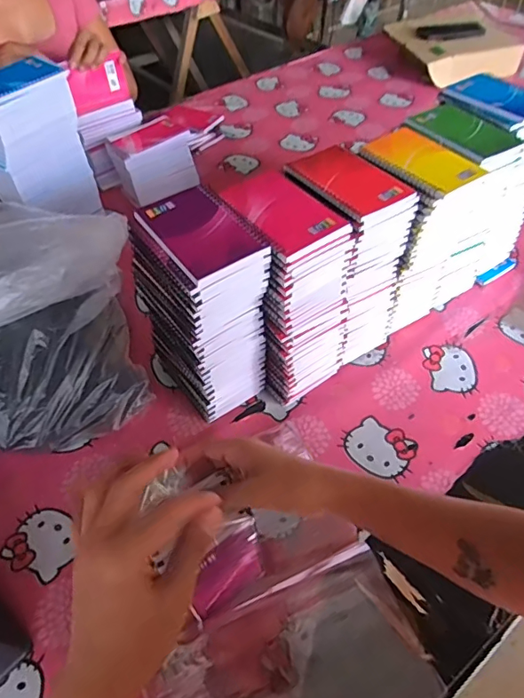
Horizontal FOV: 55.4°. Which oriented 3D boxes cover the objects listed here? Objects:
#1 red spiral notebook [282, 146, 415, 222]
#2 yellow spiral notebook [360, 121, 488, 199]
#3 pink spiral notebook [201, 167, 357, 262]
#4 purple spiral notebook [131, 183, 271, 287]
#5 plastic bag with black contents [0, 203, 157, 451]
[{"bbox_3d":[0.096,-0.190,0.555,0.090,0.011,0.125,-27,54,-19],"label":"red spiral notebook"},{"bbox_3d":[0.184,-0.225,0.582,0.099,0.011,0.147,-26,53,-19],"label":"yellow spiral notebook"},{"bbox_3d":[0.020,-0.147,0.522,0.094,0.014,0.129,-30,54,-21],"label":"pink spiral notebook"},{"bbox_3d":[-0.062,-0.121,0.495,0.085,0.008,0.127,-29,54,-20],"label":"purple spiral notebook"},{"bbox_3d":[-0.286,-0.006,0.582,0.339,0.254,0.169,-27,54,-19],"label":"plastic bag with black contents"}]

